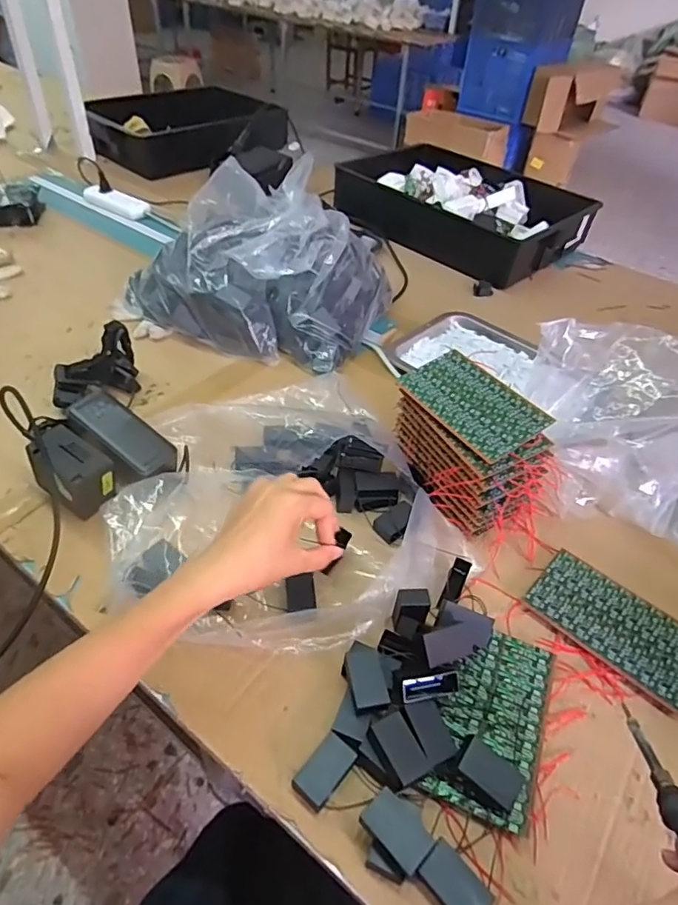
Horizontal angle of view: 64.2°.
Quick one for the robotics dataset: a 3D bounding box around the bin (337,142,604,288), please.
[{"bbox_3d":[0.261,-0.536,1.173,0.502,0.105,0.367,37,53,28],"label":"bin"}]

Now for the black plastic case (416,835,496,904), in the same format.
[{"bbox_3d":[0.081,0.302,0.377,0.031,0.020,0.049,-33,56,-32],"label":"black plastic case"}]

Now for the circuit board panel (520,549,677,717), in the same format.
[{"bbox_3d":[0.272,0.167,0.531,0.156,0.008,0.093,32,51,24],"label":"circuit board panel"}]

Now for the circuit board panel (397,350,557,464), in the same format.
[{"bbox_3d":[0.147,-0.057,0.598,0.091,0.007,0.156,-28,52,-17],"label":"circuit board panel"}]

